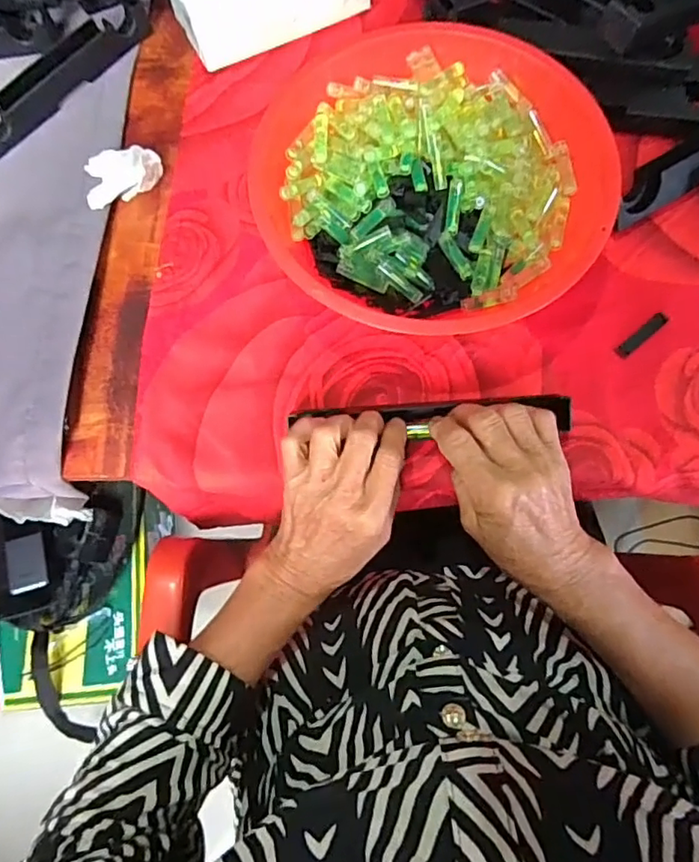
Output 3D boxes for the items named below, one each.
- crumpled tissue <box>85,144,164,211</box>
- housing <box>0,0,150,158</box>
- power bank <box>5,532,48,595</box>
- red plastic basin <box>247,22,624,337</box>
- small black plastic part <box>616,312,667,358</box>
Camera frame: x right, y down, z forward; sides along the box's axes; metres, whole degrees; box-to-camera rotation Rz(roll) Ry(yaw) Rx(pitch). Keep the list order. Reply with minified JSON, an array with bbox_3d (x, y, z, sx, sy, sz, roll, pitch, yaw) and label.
[{"bbox_3d":[-0.188,-0.210,0.462,0.055,0.031,0.048,-5,74,0],"label":"crumpled tissue"},{"bbox_3d":[-0.256,-0.313,0.496,0.026,0.030,0.191,40,79,12],"label":"housing"},{"bbox_3d":[-0.452,0.185,0.781,0.049,0.013,0.077,-3,82,-20],"label":"power bank"},{"bbox_3d":[0.063,-0.184,0.425,0.252,0.074,0.231,0,74,2],"label":"red plastic basin"},{"bbox_3d":[0.223,-0.073,0.424,0.047,0.004,0.011,-39,76,-9],"label":"small black plastic part"}]

